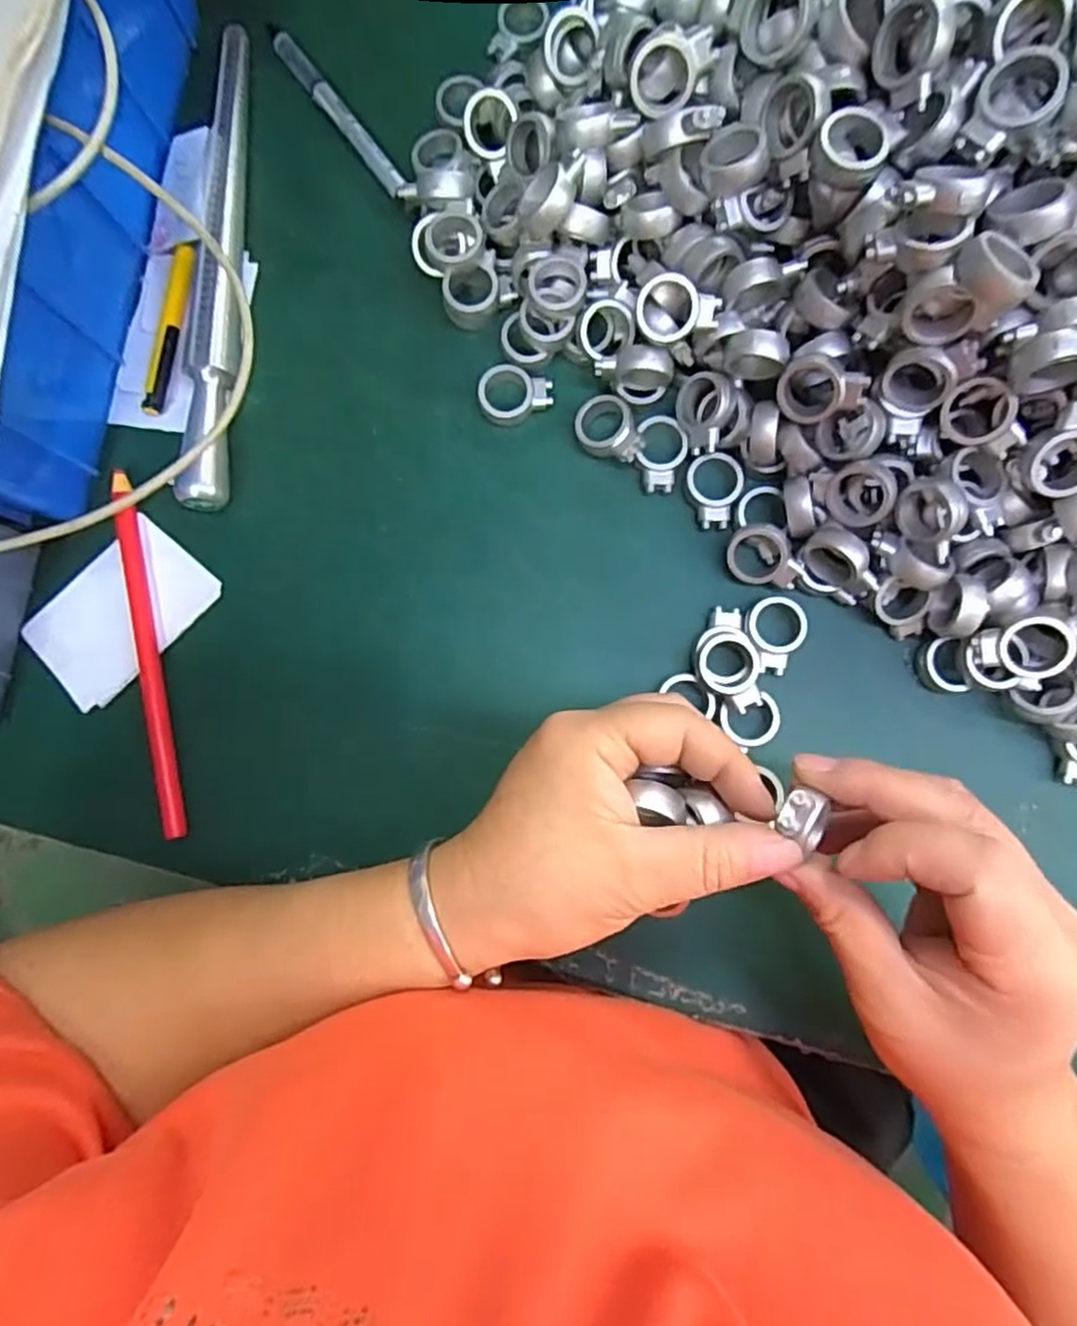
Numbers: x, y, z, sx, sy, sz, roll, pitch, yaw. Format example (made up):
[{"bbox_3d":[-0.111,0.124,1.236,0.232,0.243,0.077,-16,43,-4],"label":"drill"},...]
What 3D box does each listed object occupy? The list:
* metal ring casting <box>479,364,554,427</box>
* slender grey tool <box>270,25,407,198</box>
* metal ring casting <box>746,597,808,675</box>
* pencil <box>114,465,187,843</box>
[{"bbox_3d":[-0.010,-0.125,0.322,0.033,0.009,0.026,-2,85,2],"label":"metal ring casting"},{"bbox_3d":[-0.098,-0.268,0.336,0.011,0.008,0.104,-37,84,-1],"label":"slender grey tool"},{"bbox_3d":[0.105,-0.012,0.305,0.026,0.005,0.033,8,85,3],"label":"metal ring casting"},{"bbox_3d":[-0.178,-0.005,0.315,0.008,0.012,0.167,-11,84,1],"label":"pencil"}]

